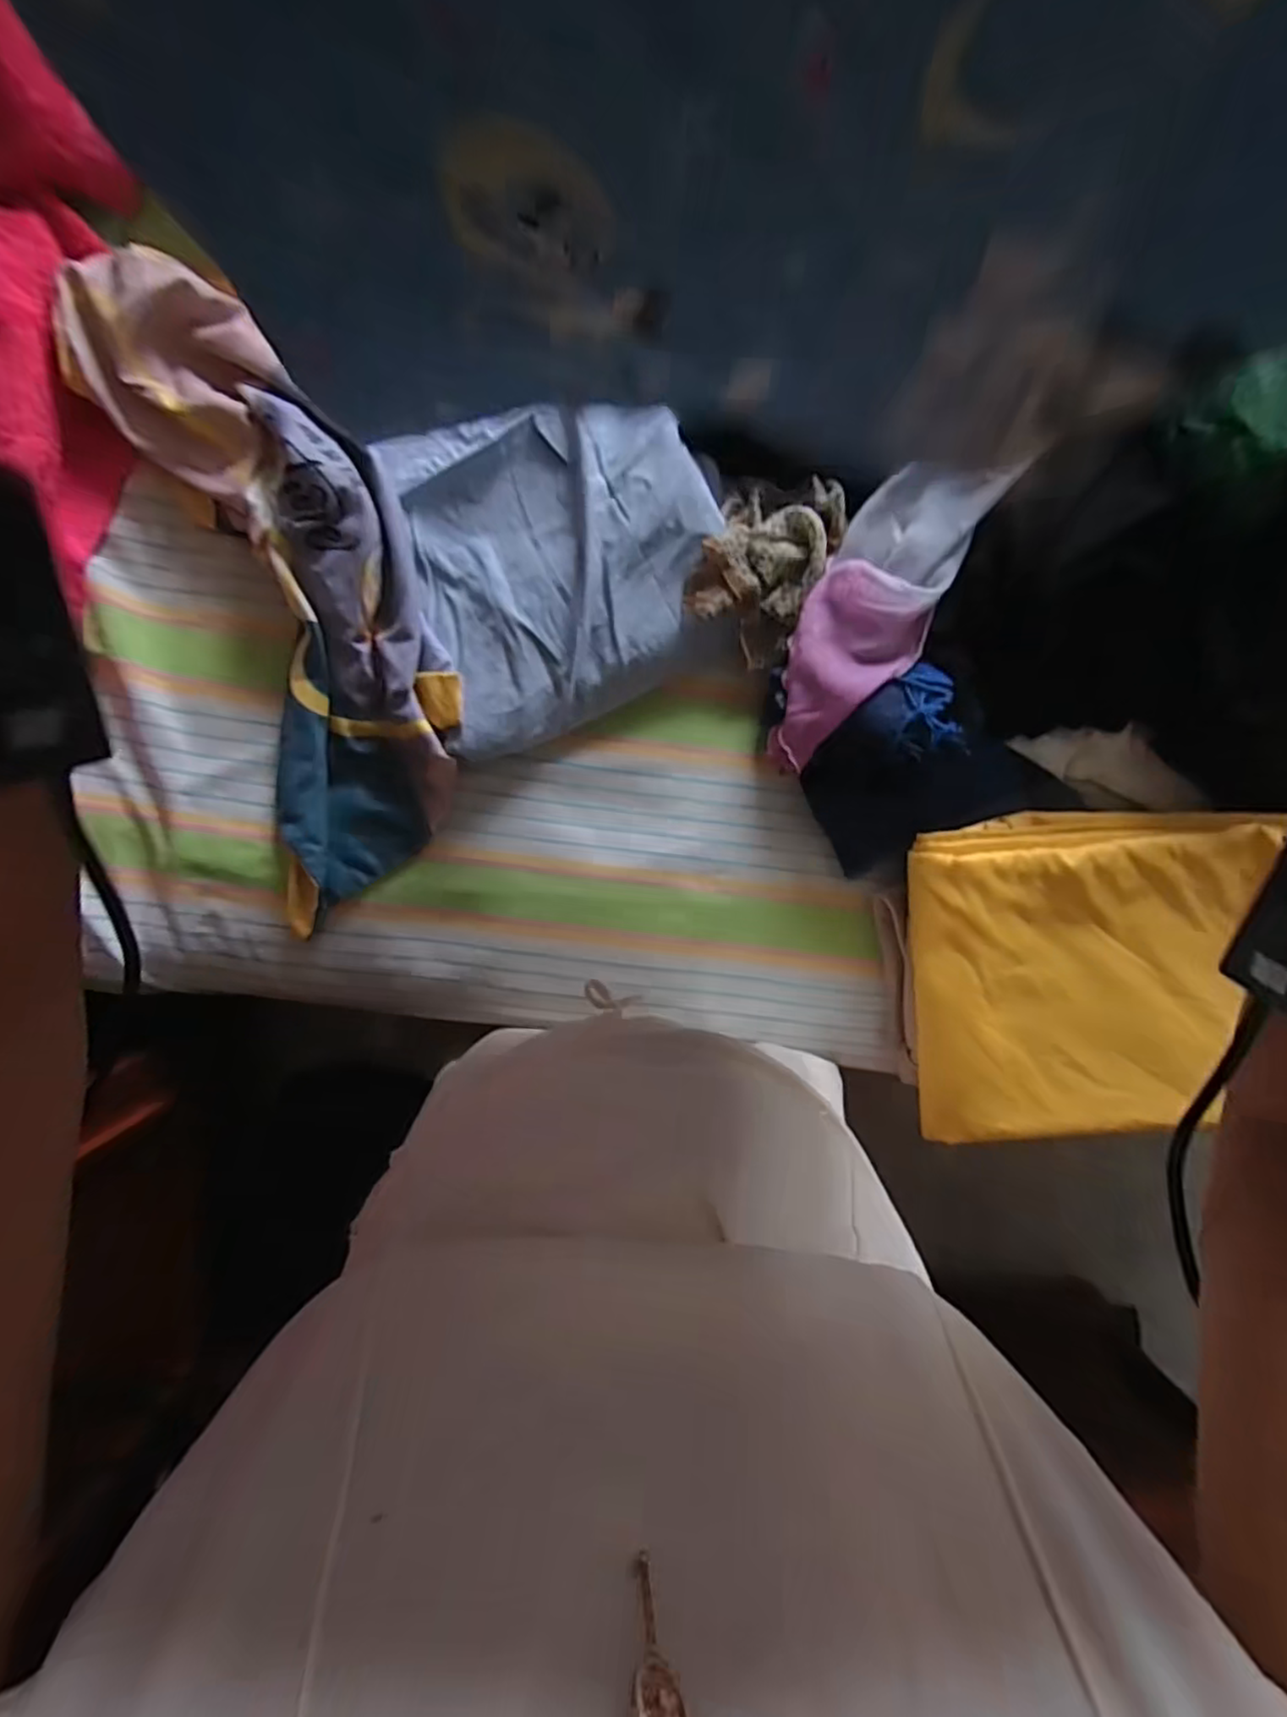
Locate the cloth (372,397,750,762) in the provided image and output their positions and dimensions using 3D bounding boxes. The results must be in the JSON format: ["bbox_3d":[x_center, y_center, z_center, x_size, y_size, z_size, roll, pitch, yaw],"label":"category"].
[{"bbox_3d":[-0.073,-0.278,0.653,0.285,0.052,0.304,-12,93,-3],"label":"cloth"}]

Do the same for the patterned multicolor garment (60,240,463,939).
[{"bbox_3d":[-0.331,-0.259,0.640,0.225,0.074,0.586,-18,94,-2],"label":"patterned multicolor garment"}]

